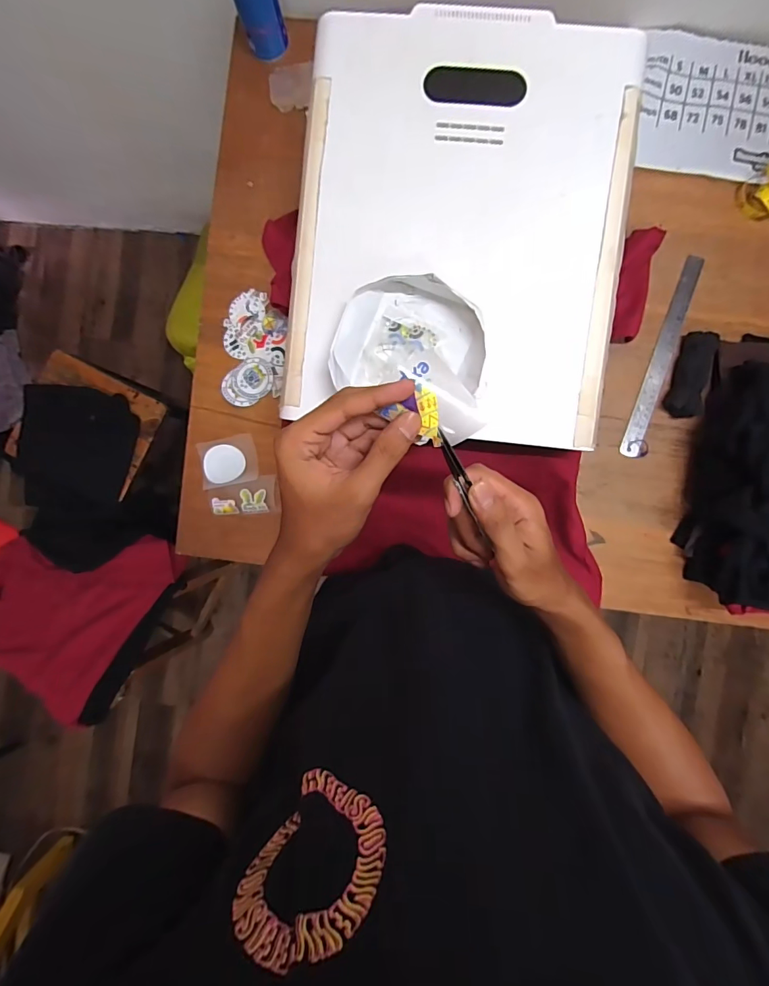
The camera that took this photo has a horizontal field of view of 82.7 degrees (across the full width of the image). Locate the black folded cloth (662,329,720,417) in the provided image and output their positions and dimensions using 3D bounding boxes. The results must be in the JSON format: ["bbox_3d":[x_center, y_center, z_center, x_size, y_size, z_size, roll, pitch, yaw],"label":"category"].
[{"bbox_3d":[0.474,-0.182,0.674,0.051,0.026,0.129,15,92,2],"label":"black folded cloth"}]

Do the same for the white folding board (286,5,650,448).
[{"bbox_3d":[0.091,-0.325,0.540,0.396,0.020,0.497,7,92,2],"label":"white folding board"}]

